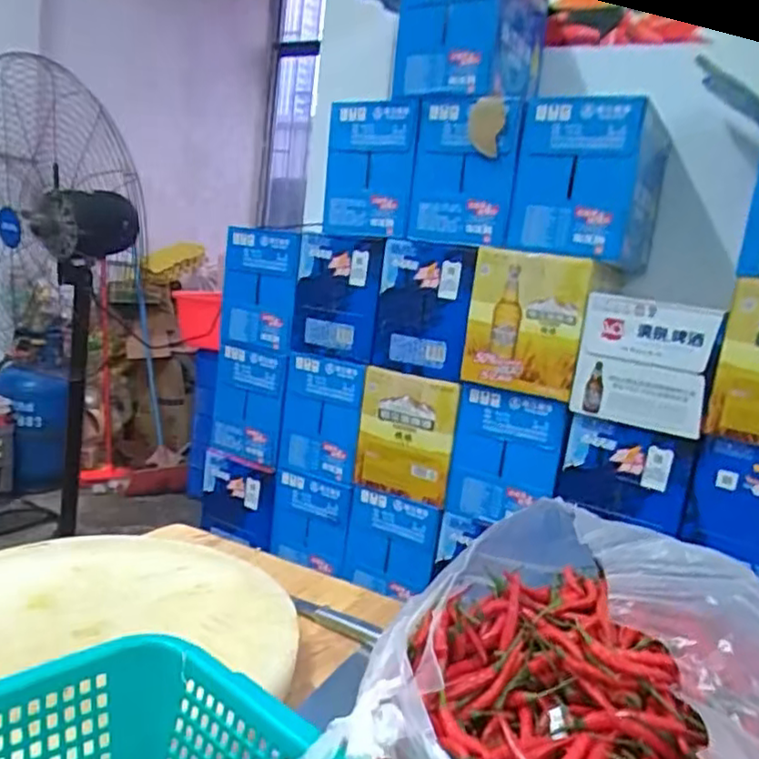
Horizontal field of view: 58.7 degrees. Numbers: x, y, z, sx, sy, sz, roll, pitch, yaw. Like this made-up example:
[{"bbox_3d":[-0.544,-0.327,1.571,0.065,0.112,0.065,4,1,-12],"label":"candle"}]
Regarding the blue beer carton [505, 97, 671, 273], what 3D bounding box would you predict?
[{"bbox_3d":[0.428,-0.387,1.377,0.236,0.283,0.312,12,11,27],"label":"blue beer carton"}]

